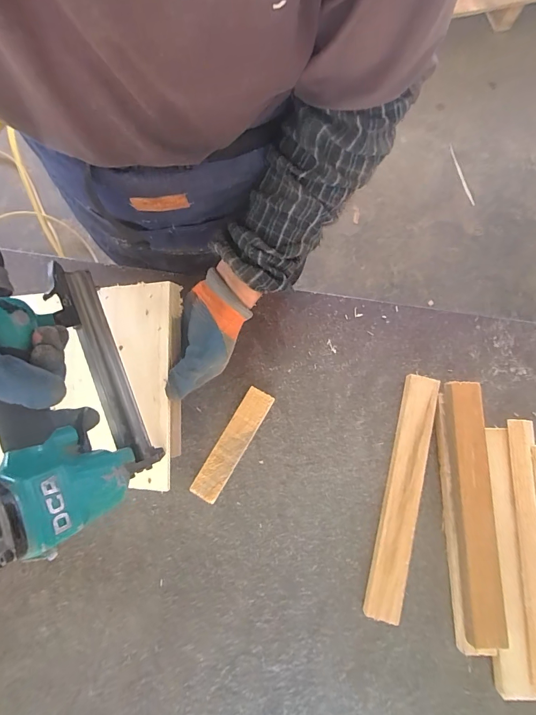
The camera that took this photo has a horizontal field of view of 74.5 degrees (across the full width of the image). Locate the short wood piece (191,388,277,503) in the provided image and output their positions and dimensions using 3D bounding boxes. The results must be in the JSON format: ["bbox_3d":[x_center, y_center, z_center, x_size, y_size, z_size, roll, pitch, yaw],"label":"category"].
[{"bbox_3d":[-0.046,0.113,0.466,0.037,0.021,0.153,30,81,5],"label":"short wood piece"}]

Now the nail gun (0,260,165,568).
[{"bbox_3d":[-0.187,0.023,0.324,0.058,0.156,0.263,-27,74,20],"label":"nail gun"}]

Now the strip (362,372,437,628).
[{"bbox_3d":[0.173,0.169,0.452,0.041,0.023,0.296,14,80,3],"label":"strip"}]

